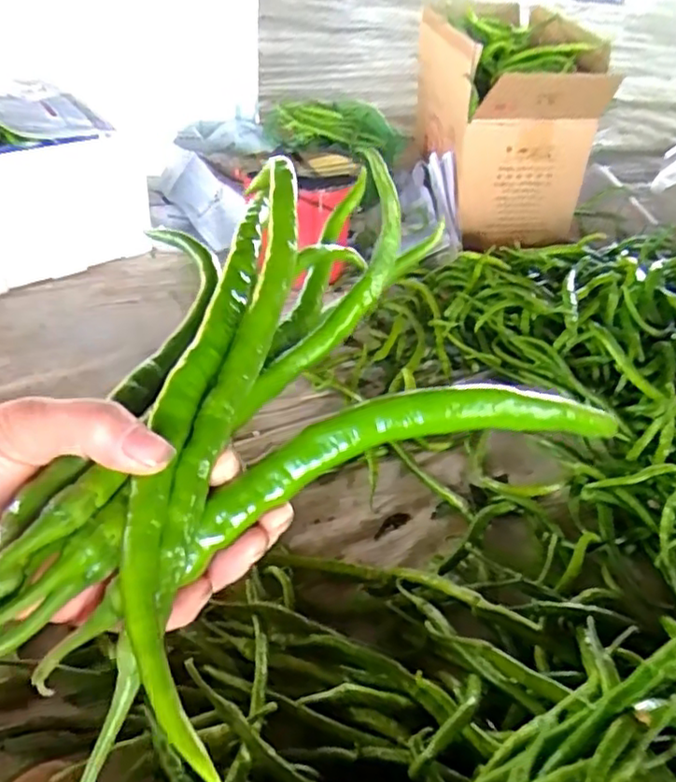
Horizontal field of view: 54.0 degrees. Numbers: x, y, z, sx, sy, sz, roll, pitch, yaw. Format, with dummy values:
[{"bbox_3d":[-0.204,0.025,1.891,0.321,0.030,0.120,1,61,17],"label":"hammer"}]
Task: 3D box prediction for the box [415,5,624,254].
[{"bbox_3d":[0.390,-0.576,1.534,0.317,0.430,0.299,-5,40,-10],"label":"box"}]

